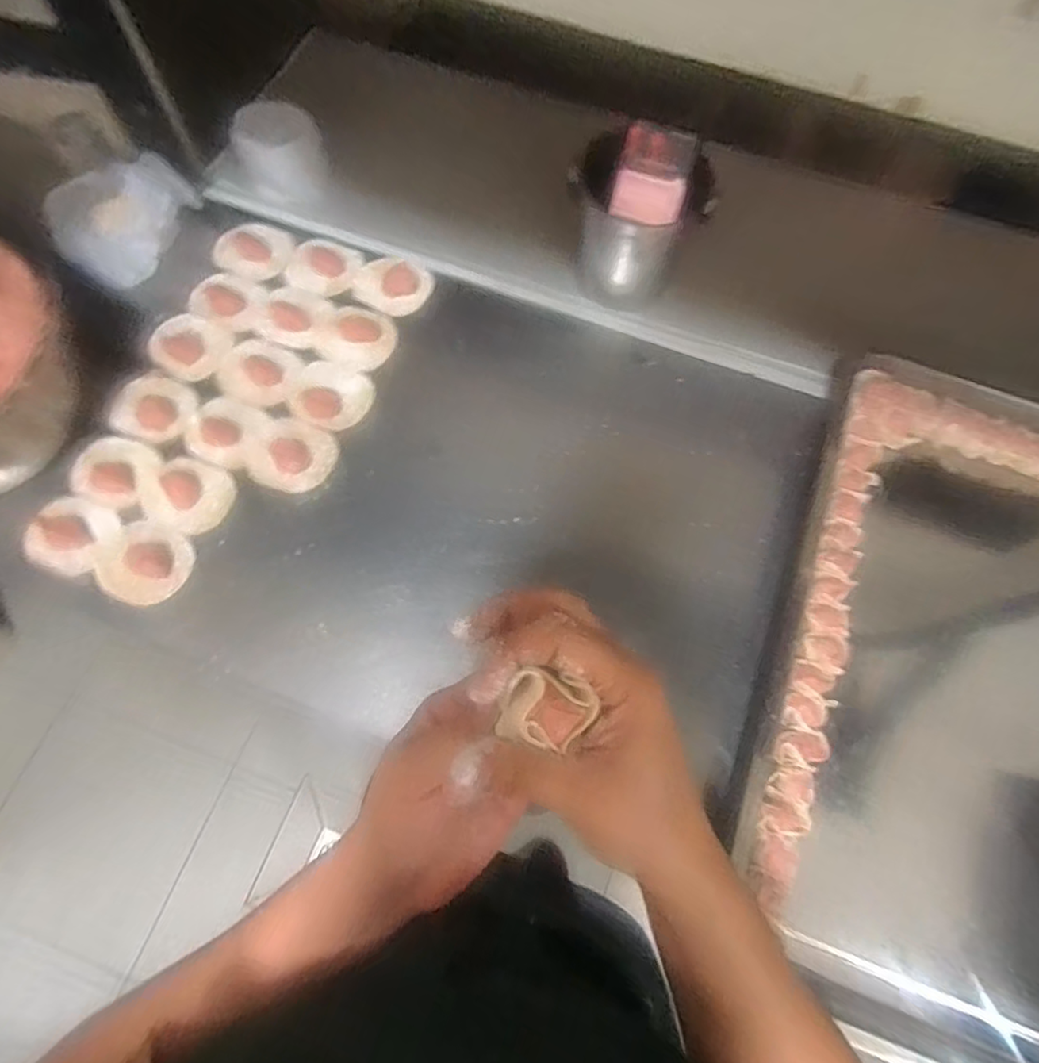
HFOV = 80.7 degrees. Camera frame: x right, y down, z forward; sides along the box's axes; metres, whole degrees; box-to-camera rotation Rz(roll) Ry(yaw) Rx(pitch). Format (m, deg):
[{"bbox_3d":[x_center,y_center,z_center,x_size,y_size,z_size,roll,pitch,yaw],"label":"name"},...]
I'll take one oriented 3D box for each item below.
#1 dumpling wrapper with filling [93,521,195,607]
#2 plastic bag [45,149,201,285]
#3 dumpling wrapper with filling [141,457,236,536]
[{"bbox_3d":[-0.345,0.029,0.564,0.070,0.014,0.073,1,71,-1],"label":"dumpling wrapper with filling"},{"bbox_3d":[-0.429,-0.343,0.658,0.095,0.084,0.144,29,73,8],"label":"plastic bag"},{"bbox_3d":[-0.319,-0.037,0.587,0.079,0.009,0.071,21,72,6],"label":"dumpling wrapper with filling"}]

